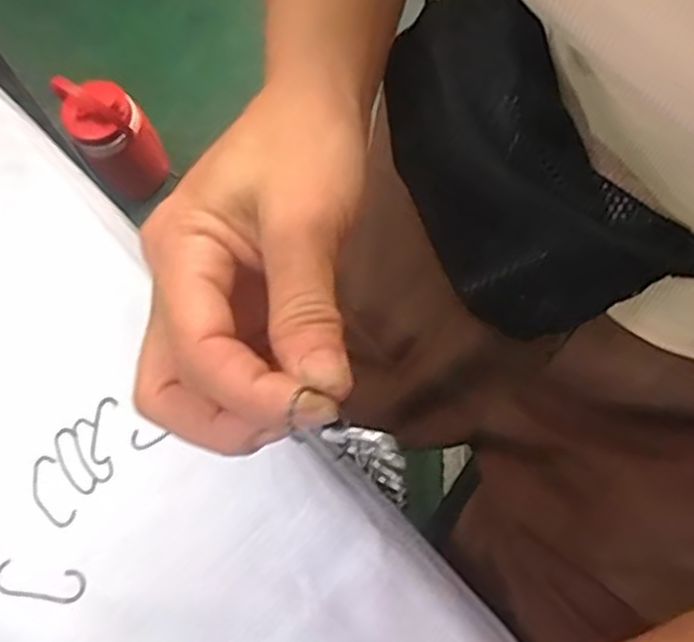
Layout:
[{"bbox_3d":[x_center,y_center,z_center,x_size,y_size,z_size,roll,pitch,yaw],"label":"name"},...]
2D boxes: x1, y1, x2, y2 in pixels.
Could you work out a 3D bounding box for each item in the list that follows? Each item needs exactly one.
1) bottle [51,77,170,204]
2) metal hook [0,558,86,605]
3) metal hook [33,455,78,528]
[{"bbox_3d":[-0.381,-0.299,1.208,0.120,0.235,0.105,-31,71,-9],"label":"bottle"},{"bbox_3d":[-0.149,0.127,0.352,0.045,0.004,0.016,7,70,6],"label":"metal hook"},{"bbox_3d":[-0.150,0.086,0.366,0.016,0.004,0.038,-30,71,-8],"label":"metal hook"}]

